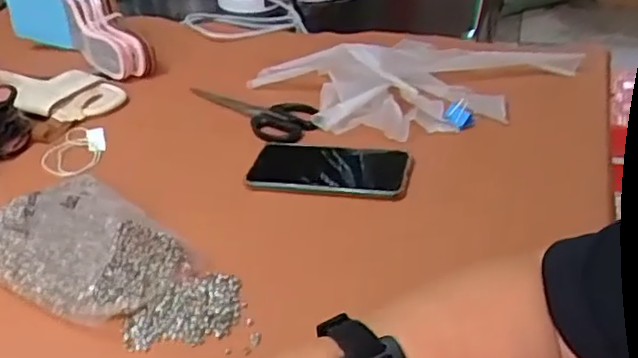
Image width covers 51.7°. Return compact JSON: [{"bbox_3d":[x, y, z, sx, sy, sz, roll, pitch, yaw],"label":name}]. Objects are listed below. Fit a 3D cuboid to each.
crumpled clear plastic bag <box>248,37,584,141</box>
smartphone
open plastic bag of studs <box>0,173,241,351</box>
[{"bbox_3d":[0.111,-0.112,0.732,0.378,0.066,0.134,-3,34,4],"label":"crumpled clear plastic bag"},{"bbox_3d":[0.011,-0.014,0.648,0.156,0.005,0.083,6,35,17],"label":"smartphone"},{"bbox_3d":[-0.178,0.062,0.537,0.249,0.042,0.133,21,42,34],"label":"open plastic bag of studs"}]

